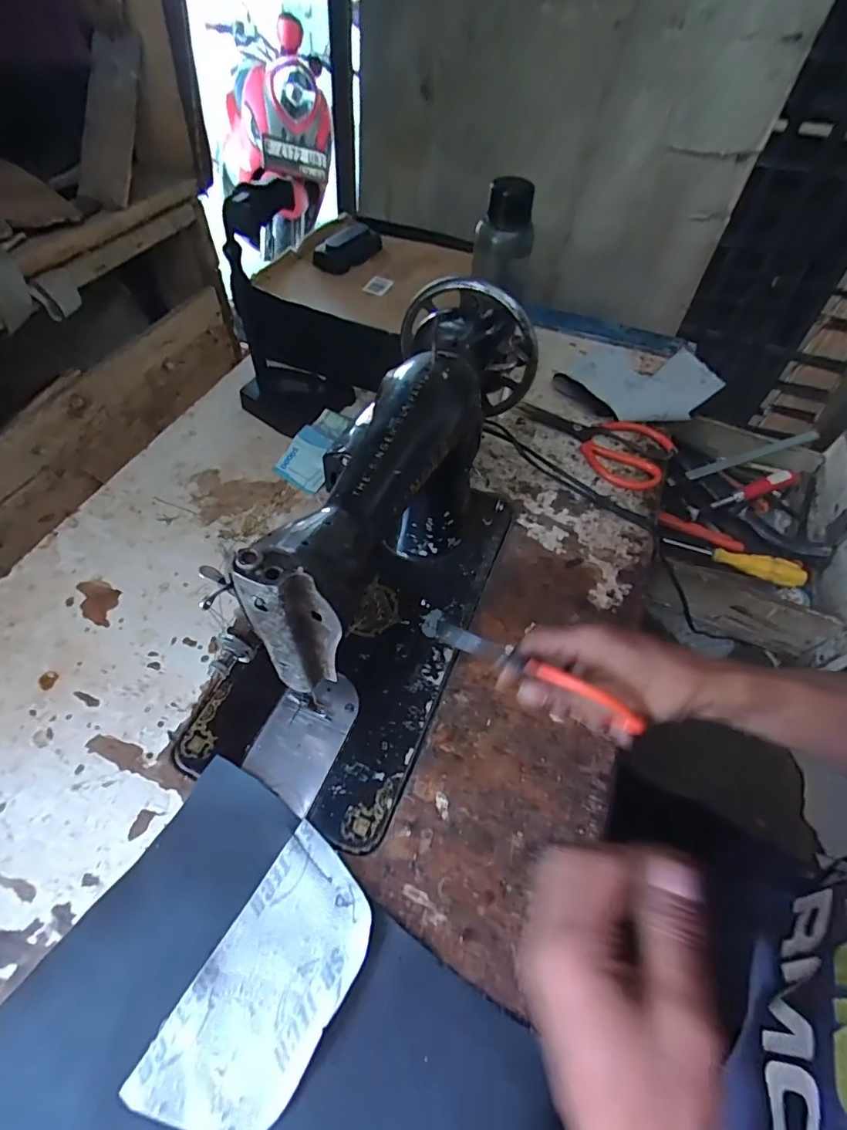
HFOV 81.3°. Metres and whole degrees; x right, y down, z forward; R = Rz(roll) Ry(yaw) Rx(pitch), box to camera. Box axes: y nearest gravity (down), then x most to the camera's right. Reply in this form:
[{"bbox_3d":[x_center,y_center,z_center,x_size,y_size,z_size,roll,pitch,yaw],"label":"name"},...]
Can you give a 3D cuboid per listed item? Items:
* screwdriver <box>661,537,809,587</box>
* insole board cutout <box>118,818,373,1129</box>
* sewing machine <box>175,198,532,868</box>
[{"bbox_3d":[0.410,-0.011,0.650,0.166,0.022,0.026,25,55,12],"label":"screwdriver"},{"bbox_3d":[-0.093,0.256,0.304,0.082,0.004,0.150,29,56,15],"label":"insole board cutout"},{"bbox_3d":[-0.035,-0.028,0.406,0.173,0.196,0.402,19,54,12],"label":"sewing machine"}]

